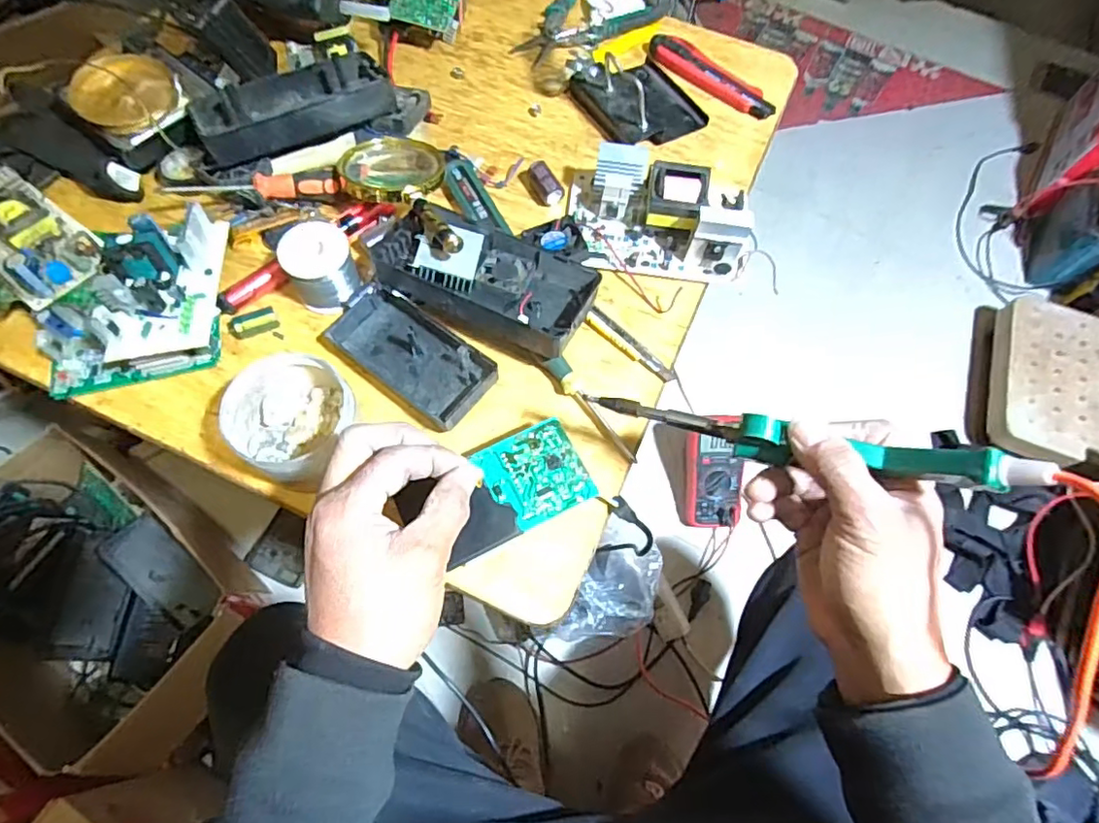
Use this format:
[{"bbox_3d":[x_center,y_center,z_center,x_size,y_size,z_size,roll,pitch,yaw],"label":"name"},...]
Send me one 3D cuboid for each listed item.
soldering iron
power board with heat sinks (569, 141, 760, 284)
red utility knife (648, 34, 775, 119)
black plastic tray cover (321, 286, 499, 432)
[{"bbox_3d":[0.131,0.015,0.334,0.231,0.031,0.022,9,63,31],"label":"soldering iron"},{"bbox_3d":[0.097,-0.178,0.519,0.158,0.054,0.107,8,66,1],"label":"power board with heat sinks"},{"bbox_3d":[0.169,-0.354,0.622,0.149,0.017,0.036,32,69,12],"label":"red utility knife"},{"bbox_3d":[-0.109,-0.043,0.469,0.135,0.025,0.064,36,69,13],"label":"black plastic tray cover"}]

